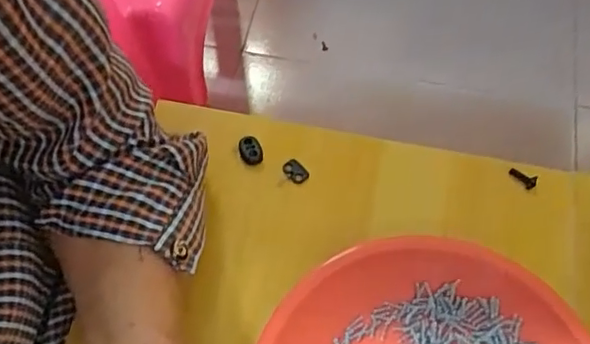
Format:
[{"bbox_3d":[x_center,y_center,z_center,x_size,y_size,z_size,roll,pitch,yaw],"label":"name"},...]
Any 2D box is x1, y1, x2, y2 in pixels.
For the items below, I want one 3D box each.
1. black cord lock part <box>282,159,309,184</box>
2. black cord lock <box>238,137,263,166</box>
[{"bbox_3d":[0.001,0.000,0.406,0.013,0.004,0.019,-41,70,-19],"label":"black cord lock part"},{"bbox_3d":[-0.031,-0.015,0.412,0.015,0.008,0.021,-13,64,-6],"label":"black cord lock"}]

